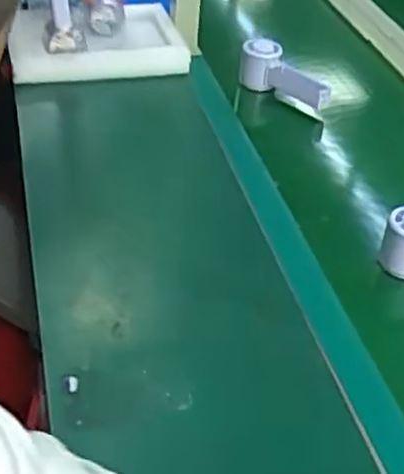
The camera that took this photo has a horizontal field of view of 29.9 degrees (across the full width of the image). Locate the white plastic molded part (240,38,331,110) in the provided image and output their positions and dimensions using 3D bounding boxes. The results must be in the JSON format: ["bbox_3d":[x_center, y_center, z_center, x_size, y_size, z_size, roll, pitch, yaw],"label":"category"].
[{"bbox_3d":[0.122,-0.230,1.086,0.149,0.067,0.047,33,45,30],"label":"white plastic molded part"}]

